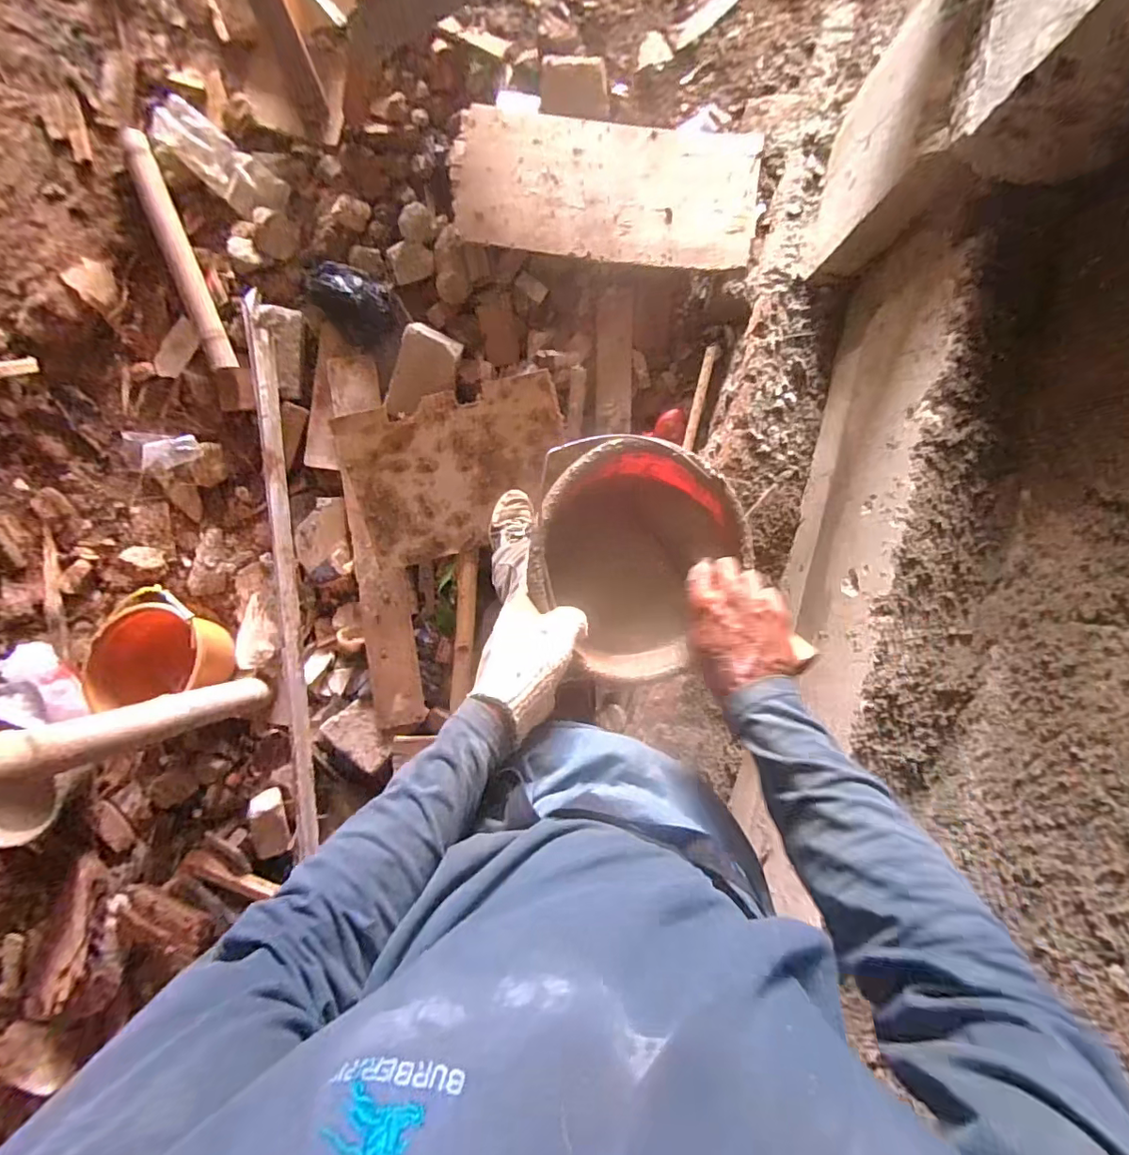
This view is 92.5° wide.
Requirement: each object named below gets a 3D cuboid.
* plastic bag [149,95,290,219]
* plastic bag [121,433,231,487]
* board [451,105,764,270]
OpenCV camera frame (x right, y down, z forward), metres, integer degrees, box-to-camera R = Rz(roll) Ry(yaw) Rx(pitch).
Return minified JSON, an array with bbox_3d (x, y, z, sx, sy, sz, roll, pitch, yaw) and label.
[{"bbox_3d":[-0.791,-0.950,1.243,0.311,0.043,0.124,34,86,-16],"label":"plastic bag"},{"bbox_3d":[-0.966,-0.294,1.326,0.227,0.066,0.112,7,87,-2],"label":"plastic bag"},{"bbox_3d":[0.087,-0.872,1.197,0.658,0.042,0.309,8,89,4],"label":"board"}]

